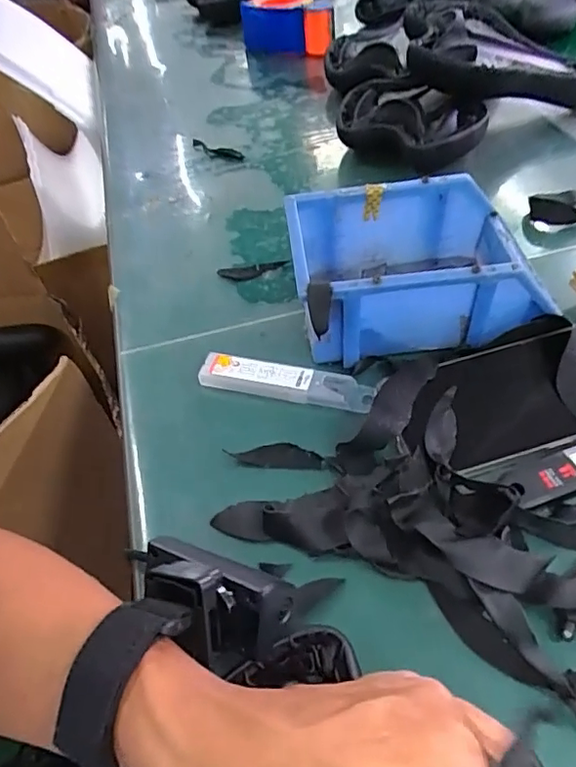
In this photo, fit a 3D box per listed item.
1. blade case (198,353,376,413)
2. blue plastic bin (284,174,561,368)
[{"bbox_3d":[-0.002,-0.002,0.397,0.122,0.011,0.025,8,51,13],"label":"blade case"},{"bbox_3d":[0.090,-0.081,0.410,0.166,0.073,0.127,-5,49,2],"label":"blue plastic bin"}]

